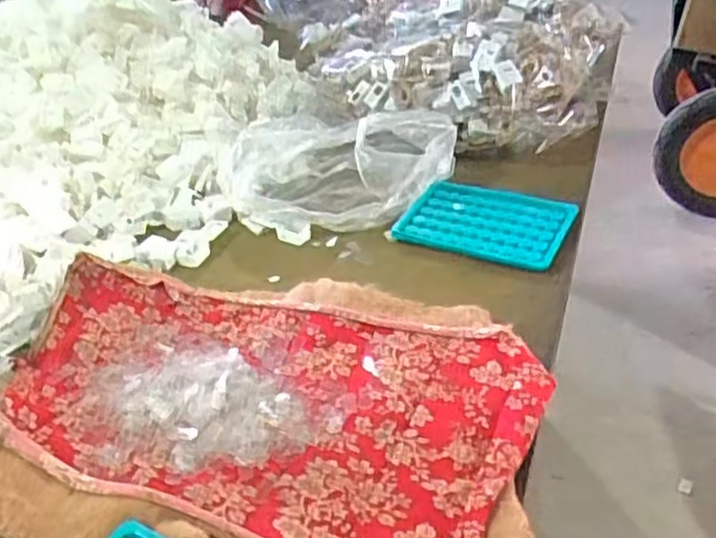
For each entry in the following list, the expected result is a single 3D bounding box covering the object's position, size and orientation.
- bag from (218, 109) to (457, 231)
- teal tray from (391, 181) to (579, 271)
[{"bbox_3d":[-0.018,-0.088,0.630,0.200,0.063,0.127,0,36,7],"label":"bag"},{"bbox_3d":[0.107,-0.042,0.581,0.128,0.009,0.090,16,40,27],"label":"teal tray"}]

